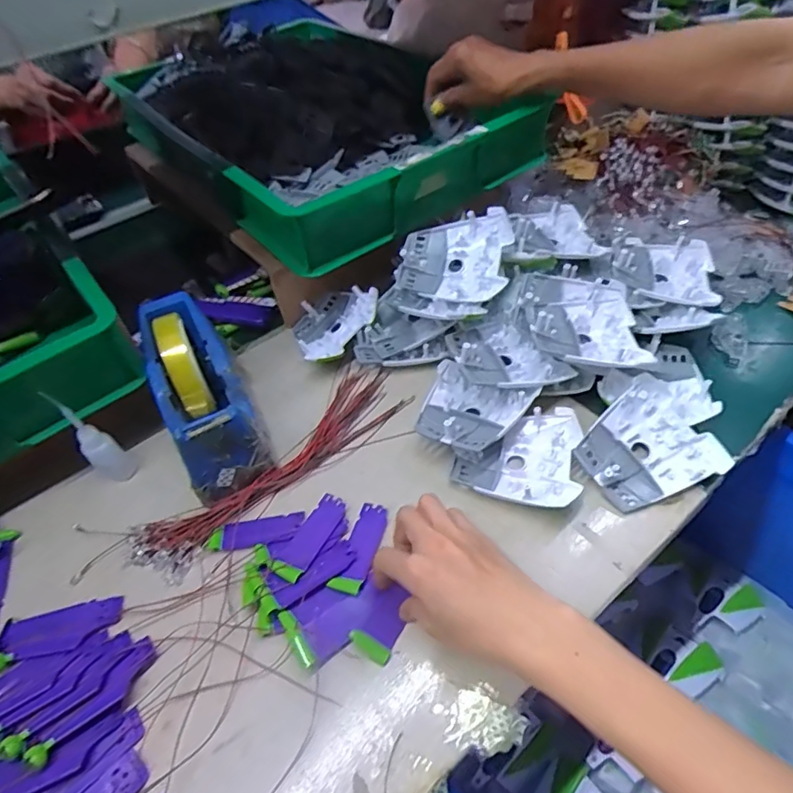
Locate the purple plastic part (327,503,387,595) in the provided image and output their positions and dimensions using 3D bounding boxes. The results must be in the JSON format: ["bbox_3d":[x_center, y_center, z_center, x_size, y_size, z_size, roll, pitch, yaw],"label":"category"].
[{"bbox_3d":[-0.029,0.125,0.431,0.026,0.004,0.080,11,43,14],"label":"purple plastic part"}]

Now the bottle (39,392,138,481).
[{"bbox_3d":[-0.259,0.035,0.442,0.026,0.104,0.021,-6,49,0],"label":"bottle"}]

